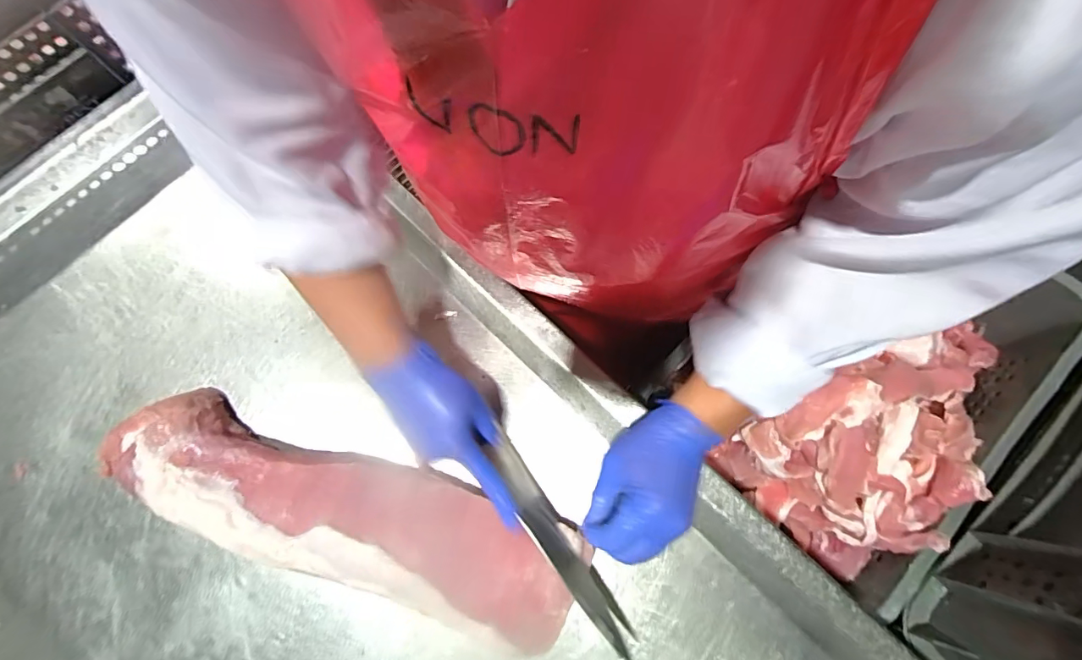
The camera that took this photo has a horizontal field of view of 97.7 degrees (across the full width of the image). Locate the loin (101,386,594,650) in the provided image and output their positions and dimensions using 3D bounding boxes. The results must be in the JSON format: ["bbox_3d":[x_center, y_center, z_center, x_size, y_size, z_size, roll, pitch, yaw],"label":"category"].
[{"bbox_3d":[-0.191,0.172,0.450,0.470,0.064,0.114,18,76,7],"label":"loin"}]

